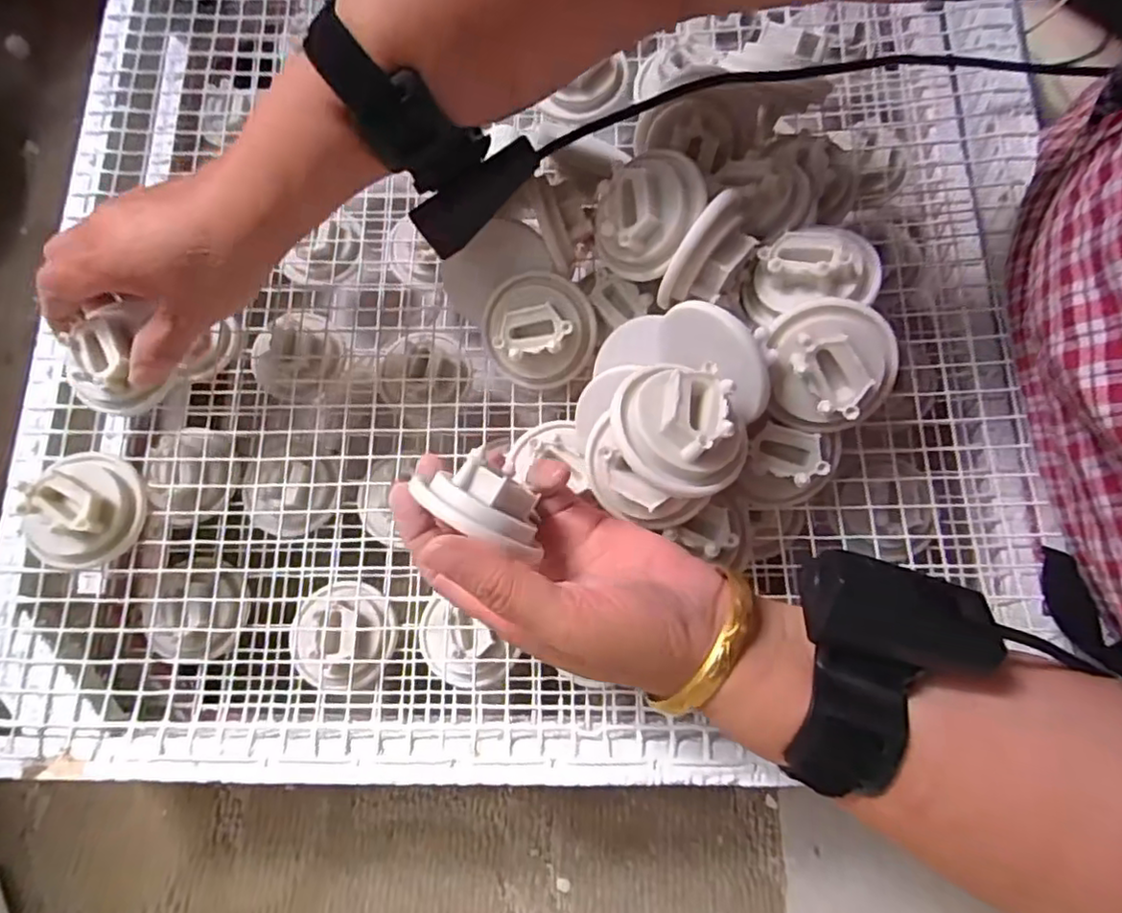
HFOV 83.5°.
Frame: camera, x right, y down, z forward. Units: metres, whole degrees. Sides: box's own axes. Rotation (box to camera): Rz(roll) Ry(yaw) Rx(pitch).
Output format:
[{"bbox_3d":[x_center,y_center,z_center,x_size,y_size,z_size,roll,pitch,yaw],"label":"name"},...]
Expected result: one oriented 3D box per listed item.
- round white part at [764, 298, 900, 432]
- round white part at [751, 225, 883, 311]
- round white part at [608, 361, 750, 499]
[{"bbox_3d":[0.128,-0.044,0.302,0.058,0.039,0.054,0,77,2],"label":"round white part"},{"bbox_3d":[0.127,-0.095,0.310,0.055,0.028,0.044,8,77,4],"label":"round white part"},{"bbox_3d":[0.052,-0.013,0.270,0.059,0.023,0.058,0,77,2],"label":"round white part"}]

